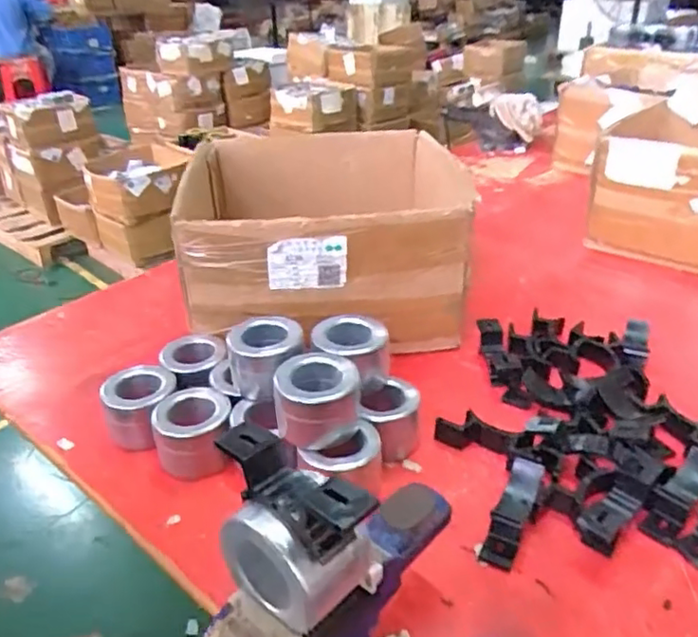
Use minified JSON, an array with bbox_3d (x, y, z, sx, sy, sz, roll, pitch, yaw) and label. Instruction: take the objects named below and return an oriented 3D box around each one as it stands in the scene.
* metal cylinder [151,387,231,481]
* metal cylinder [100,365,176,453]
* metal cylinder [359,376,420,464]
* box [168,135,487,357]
[{"bbox_3d":[-0.143,0.104,0.572,0.066,0.053,0.068,-8,30,-10],"label":"metal cylinder"},{"bbox_3d":[-0.201,0.086,0.604,0.068,0.055,0.063,-15,32,-20],"label":"metal cylinder"},{"bbox_3d":[0.040,0.094,0.585,0.053,0.054,0.067,-1,30,3],"label":"metal cylinder"},{"bbox_3d":[-0.030,-0.113,0.804,0.375,0.162,0.411,-2,30,1],"label":"box"}]

